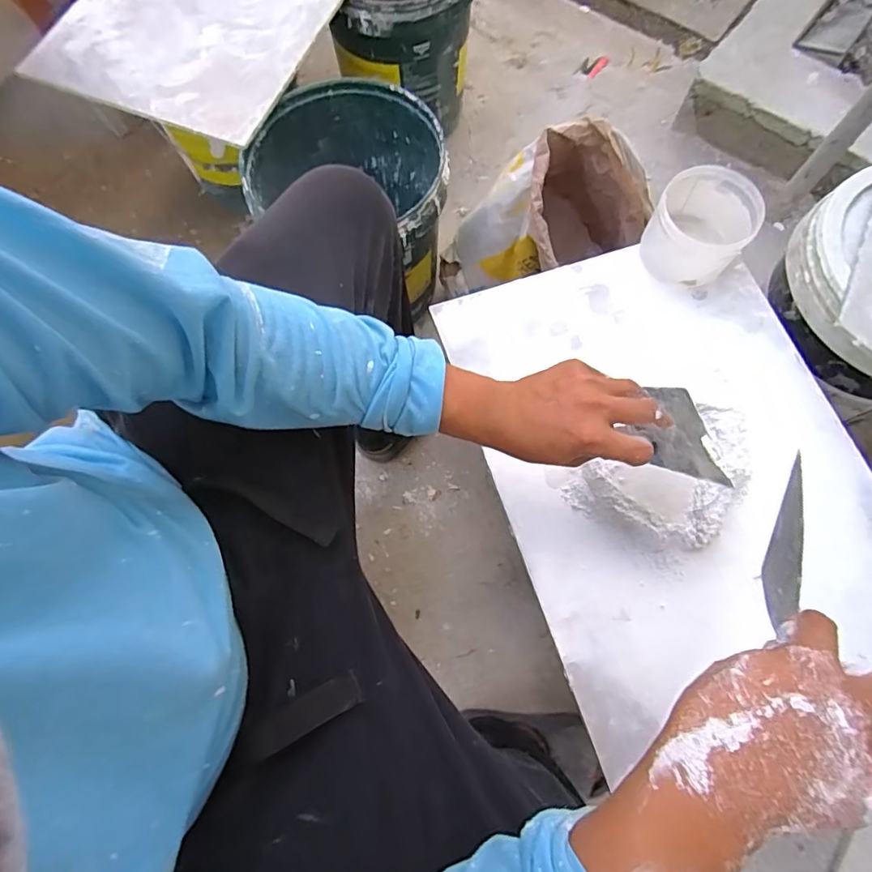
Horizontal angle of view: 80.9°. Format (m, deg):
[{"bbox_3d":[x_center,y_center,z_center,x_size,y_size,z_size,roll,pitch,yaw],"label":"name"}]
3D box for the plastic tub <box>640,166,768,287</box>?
[{"bbox_3d":[0.323,-0.257,0.631,0.105,0.080,0.127,32,75,11],"label":"plastic tub"}]

